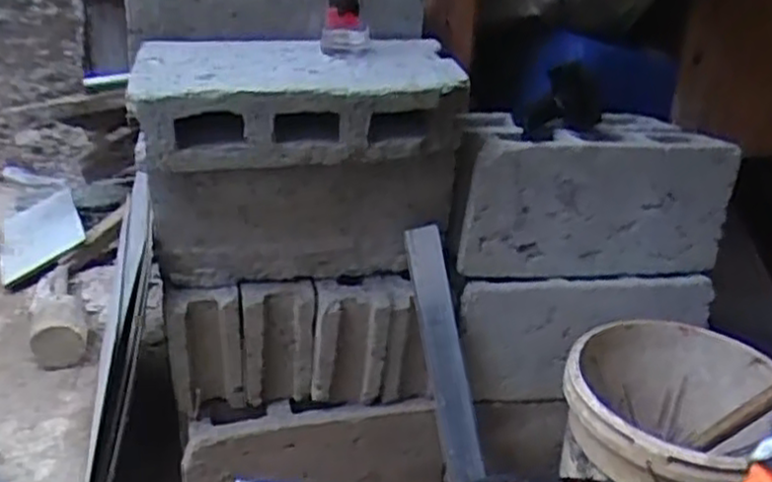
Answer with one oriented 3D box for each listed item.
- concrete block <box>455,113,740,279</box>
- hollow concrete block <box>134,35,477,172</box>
[{"bbox_3d":[0.285,-0.085,1.113,0.398,0.187,0.211,-2,26,-12],"label":"concrete block"},{"bbox_3d":[-0.108,-0.179,0.943,0.403,0.111,0.199,-5,27,-19],"label":"hollow concrete block"}]

